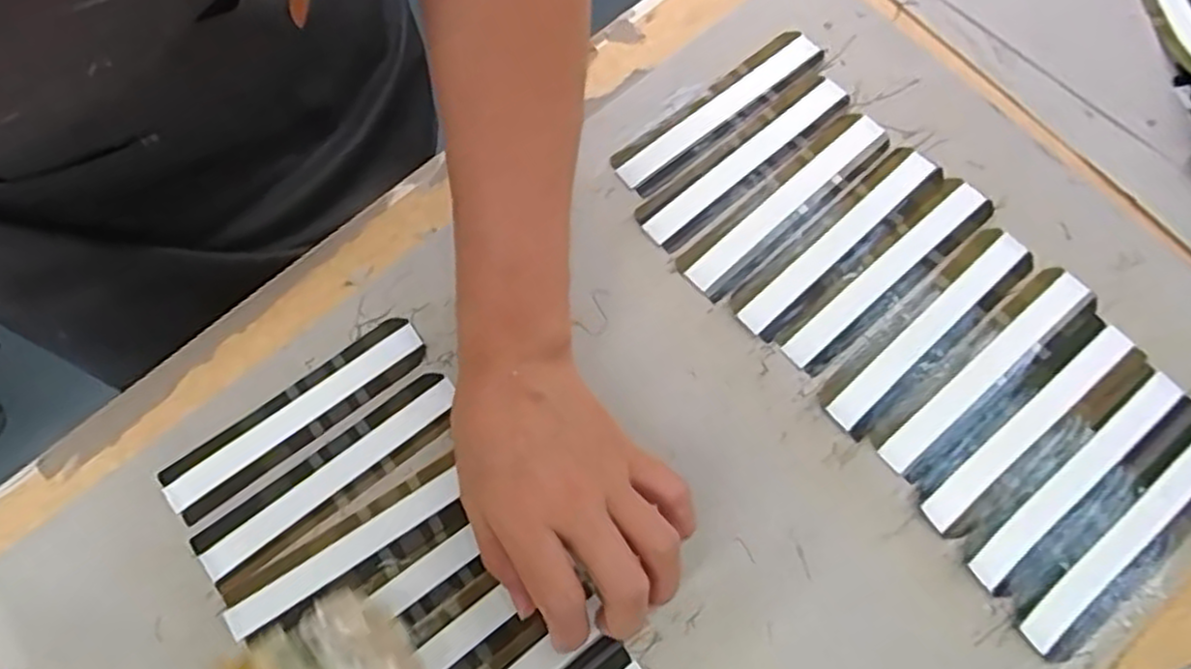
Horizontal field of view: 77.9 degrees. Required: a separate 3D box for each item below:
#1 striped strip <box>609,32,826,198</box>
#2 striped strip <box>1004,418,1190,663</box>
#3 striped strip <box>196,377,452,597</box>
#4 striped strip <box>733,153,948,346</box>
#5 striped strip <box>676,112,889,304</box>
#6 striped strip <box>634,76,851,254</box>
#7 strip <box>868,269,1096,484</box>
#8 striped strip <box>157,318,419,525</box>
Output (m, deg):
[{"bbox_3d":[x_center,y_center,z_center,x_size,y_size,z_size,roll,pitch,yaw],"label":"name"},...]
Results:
[{"bbox_3d":[0.071,-0.131,0.430,0.143,0.007,0.033,-38,73,-11],"label":"striped strip"},{"bbox_3d":[0.249,0.093,0.344,0.141,0.005,0.033,-39,72,-9],"label":"striped strip"},{"bbox_3d":[-0.130,0.070,0.364,0.139,0.004,0.032,-36,73,-10],"label":"striped strip"},{"bbox_3d":[0.131,-0.052,0.399,0.141,0.004,0.032,-41,74,-12],"label":"striped strip"},{"bbox_3d":[0.105,-0.073,0.408,0.141,0.004,0.033,-41,77,-10],"label":"striped strip"},{"bbox_3d":[0.084,-0.100,0.417,0.142,0.009,0.032,-39,74,-11],"label":"striped strip"},{"bbox_3d":[0.196,0.017,0.374,0.140,0.007,0.031,-39,74,-11],"label":"strip"},{"bbox_3d":[-0.153,0.041,0.377,0.141,0.004,0.033,-36,73,-11],"label":"striped strip"}]

